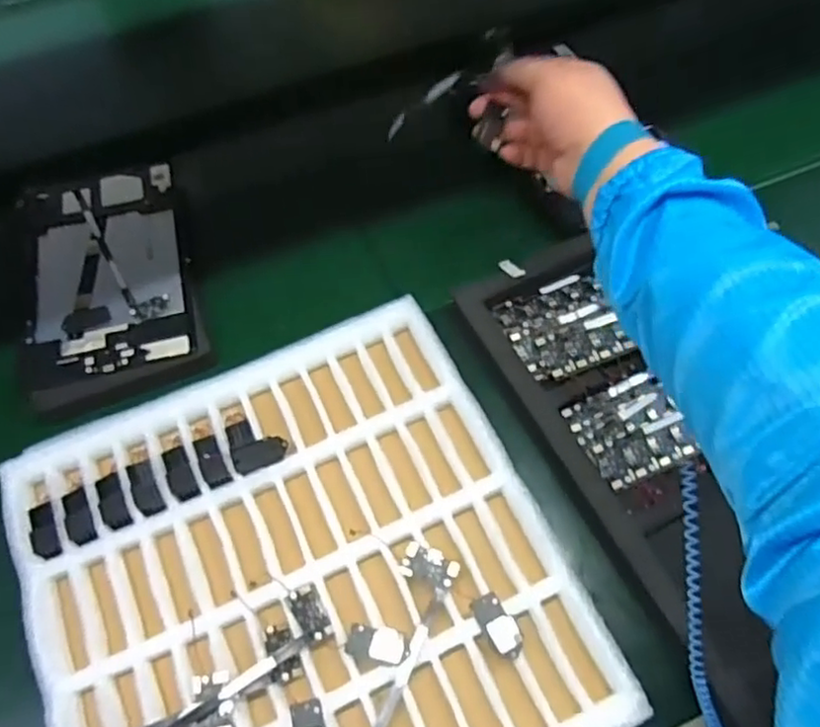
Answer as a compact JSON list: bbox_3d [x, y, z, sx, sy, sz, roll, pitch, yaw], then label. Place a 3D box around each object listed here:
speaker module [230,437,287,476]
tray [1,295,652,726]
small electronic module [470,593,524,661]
[{"bbox_3d":[-0.111,0.066,0.483,0.041,0.008,0.022,-20,65,-12],"label":"speaker module"},{"bbox_3d":[-0.078,0.151,0.457,0.331,0.064,0.330,-21,65,-12],"label":"tray"},{"bbox_3d":[0.057,0.170,0.421,0.020,0.012,0.042,-29,67,-16],"label":"small electronic module"}]

